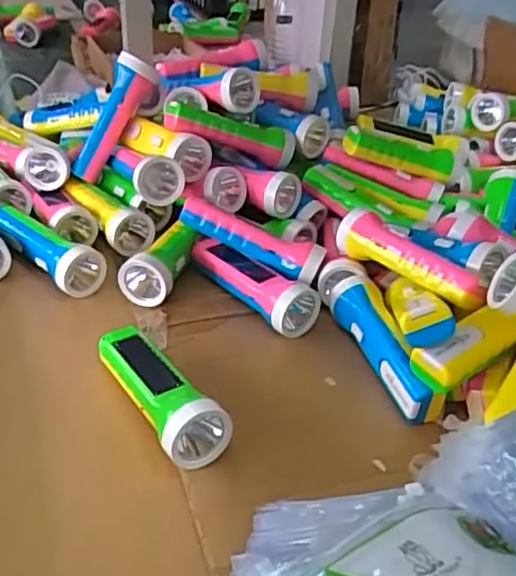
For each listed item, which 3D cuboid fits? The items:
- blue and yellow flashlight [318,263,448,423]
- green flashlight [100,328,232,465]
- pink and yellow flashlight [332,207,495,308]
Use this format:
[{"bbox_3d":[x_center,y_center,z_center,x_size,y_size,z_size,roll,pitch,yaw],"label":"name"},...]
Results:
[{"bbox_3d":[0.112,0.043,0.615,0.044,0.041,0.198,-8,37,-16],"label":"blue and yellow flashlight"},{"bbox_3d":[-0.088,0.081,0.540,0.049,0.046,0.169,-20,42,-30],"label":"green flashlight"},{"bbox_3d":[0.148,-0.021,0.637,0.045,0.046,0.175,-23,44,-33],"label":"pink and yellow flashlight"}]

